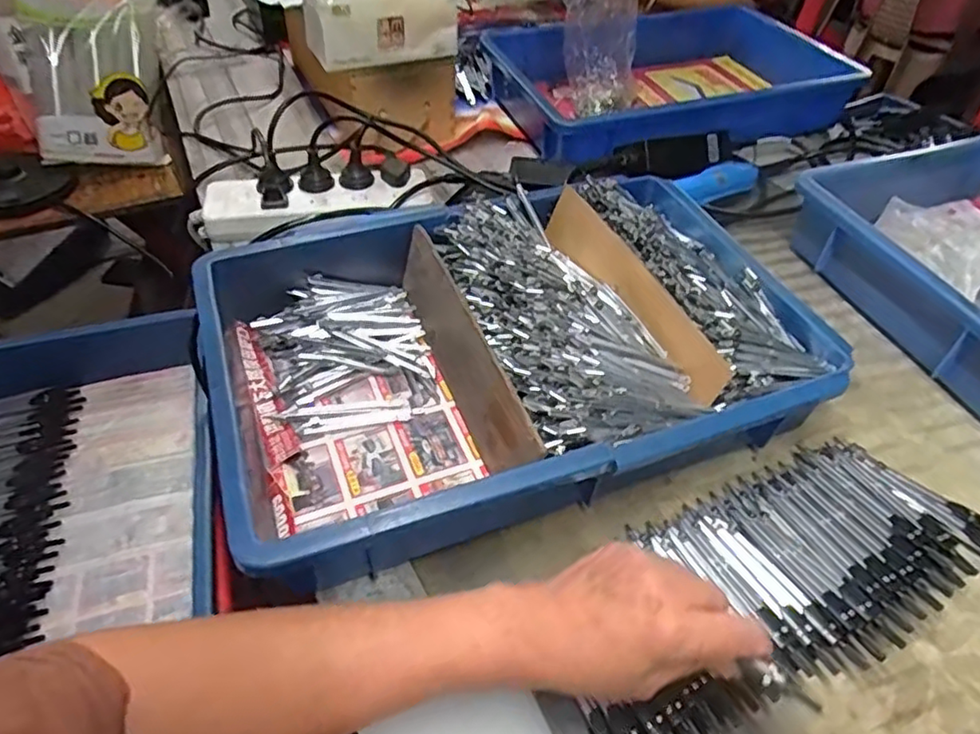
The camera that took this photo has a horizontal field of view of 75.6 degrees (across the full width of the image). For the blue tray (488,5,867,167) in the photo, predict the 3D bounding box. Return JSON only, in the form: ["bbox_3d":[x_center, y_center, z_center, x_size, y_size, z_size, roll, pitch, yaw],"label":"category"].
[{"bbox_3d":[0.228,-0.376,0.830,0.412,0.092,0.290,-7,48,-9],"label":"blue tray"}]

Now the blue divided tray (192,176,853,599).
[{"bbox_3d":[0.017,-0.029,0.488,0.430,0.075,0.296,-14,49,-16],"label":"blue divided tray"}]

